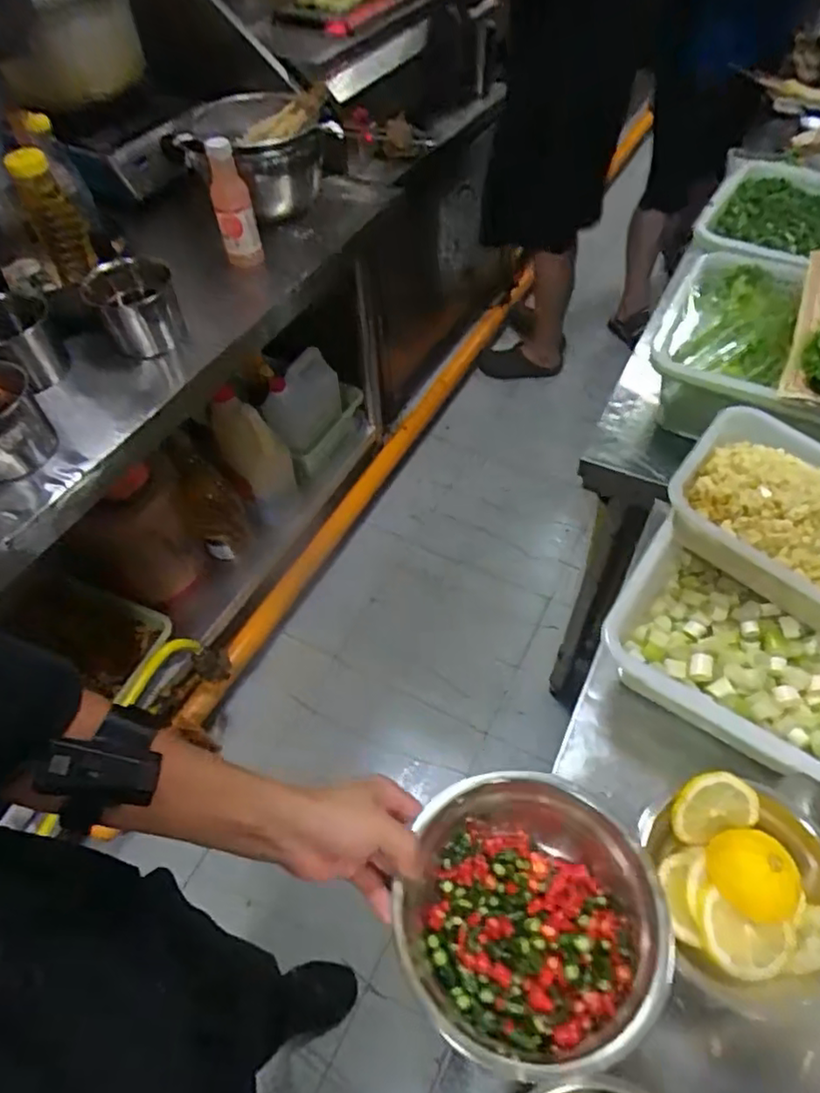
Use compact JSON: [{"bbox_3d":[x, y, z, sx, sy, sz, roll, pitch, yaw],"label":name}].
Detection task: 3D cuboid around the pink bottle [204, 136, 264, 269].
[{"bbox_3d":[-0.283,-0.541,1.028,0.061,0.208,0.059,-15,54,-7],"label":"pink bottle"}]

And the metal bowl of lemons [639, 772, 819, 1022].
[{"bbox_3d":[0.278,0.276,0.516,0.139,0.059,0.159,-4,53,1],"label":"metal bowl of lemons"}]

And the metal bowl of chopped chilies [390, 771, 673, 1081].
[{"bbox_3d":[0.089,0.267,0.475,0.178,0.061,0.187,-2,53,2],"label":"metal bowl of chopped chilies"}]

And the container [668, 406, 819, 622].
[{"bbox_3d":[0.392,-0.023,0.633,0.247,0.095,0.193,27,60,22],"label":"container"}]

